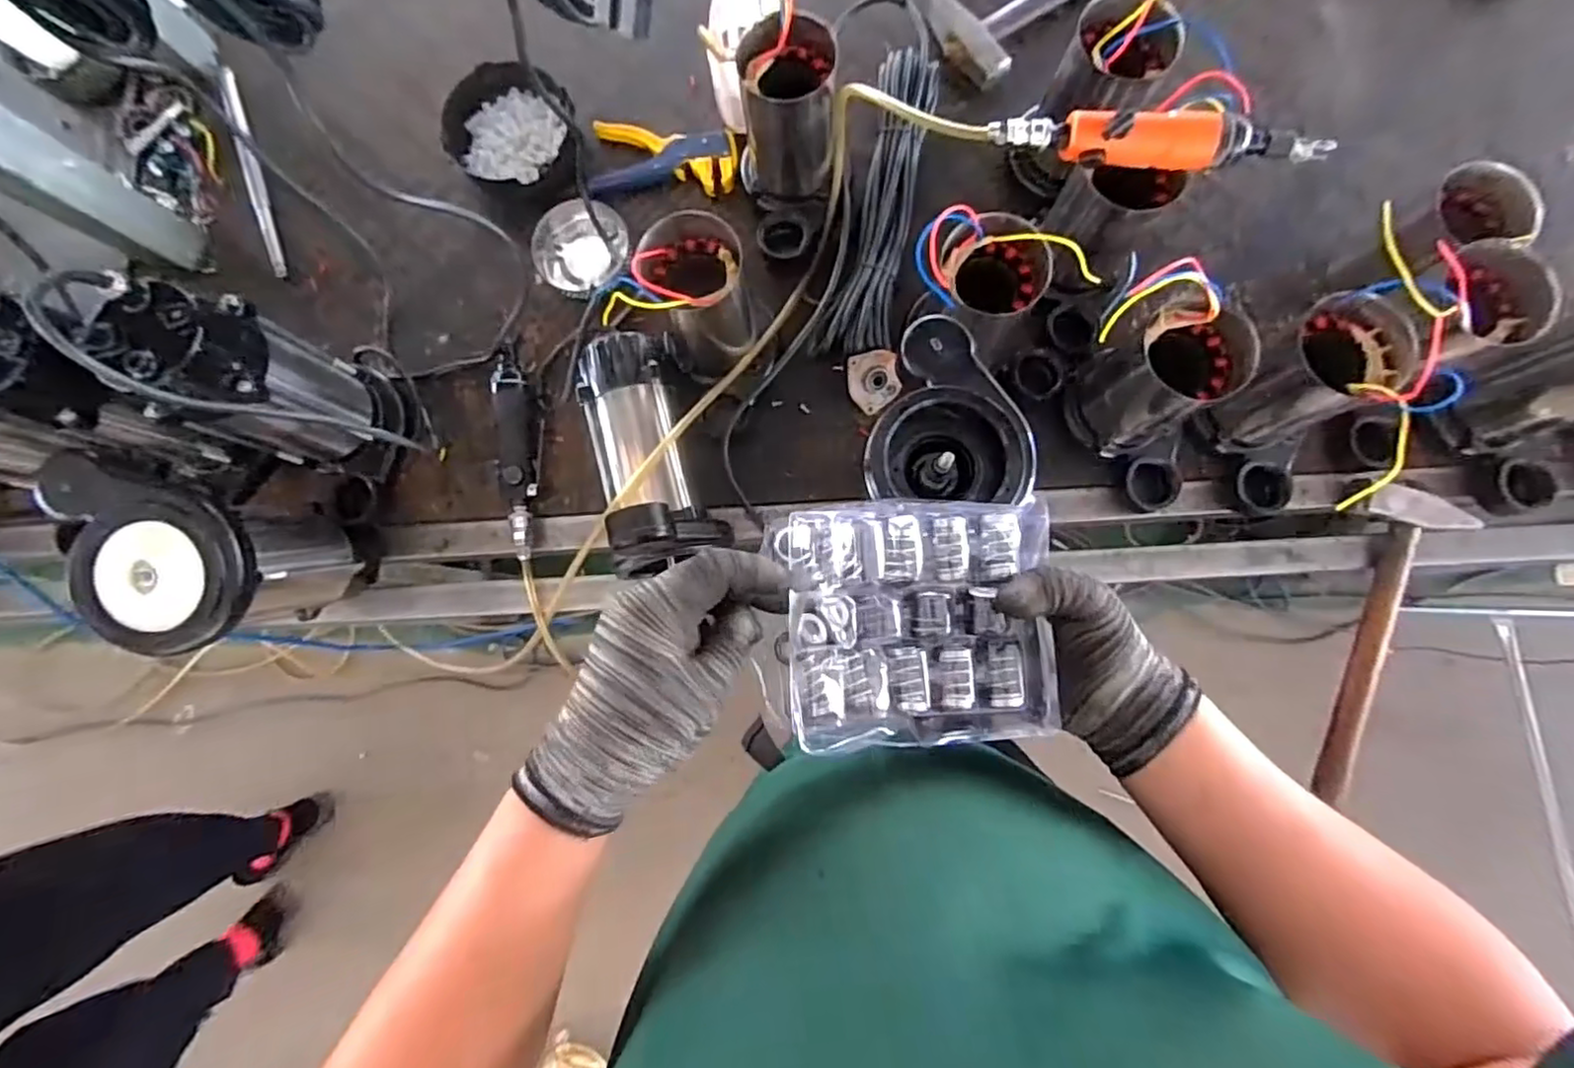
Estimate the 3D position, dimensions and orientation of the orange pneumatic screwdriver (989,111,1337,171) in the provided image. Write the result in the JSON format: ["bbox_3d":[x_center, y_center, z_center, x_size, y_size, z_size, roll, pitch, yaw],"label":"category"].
[{"bbox_3d":[0.304,-0.324,0.541,0.266,0.033,0.042,7,83,3],"label":"orange pneumatic screwdriver"}]

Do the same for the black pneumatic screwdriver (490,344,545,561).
[{"bbox_3d":[-0.289,-0.089,0.728,0.045,0.047,0.227,-3,82,1],"label":"black pneumatic screwdriver"}]

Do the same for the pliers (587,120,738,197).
[{"bbox_3d":[-0.141,-0.425,0.764,0.165,0.019,0.088,5,83,2],"label":"pliers"}]

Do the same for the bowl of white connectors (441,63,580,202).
[{"bbox_3d":[-0.312,-0.451,0.769,0.145,0.058,0.144,-9,82,0],"label":"bowl of white connectors"}]

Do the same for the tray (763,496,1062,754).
[{"bbox_3d":[0.076,0.053,0.403,0.161,0.044,0.143,-1,82,2],"label":"tray"}]

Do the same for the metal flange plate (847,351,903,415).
[{"bbox_3d":[0.092,-0.159,0.702,0.052,0.004,0.062,-8,104,14],"label":"metal flange plate"}]

